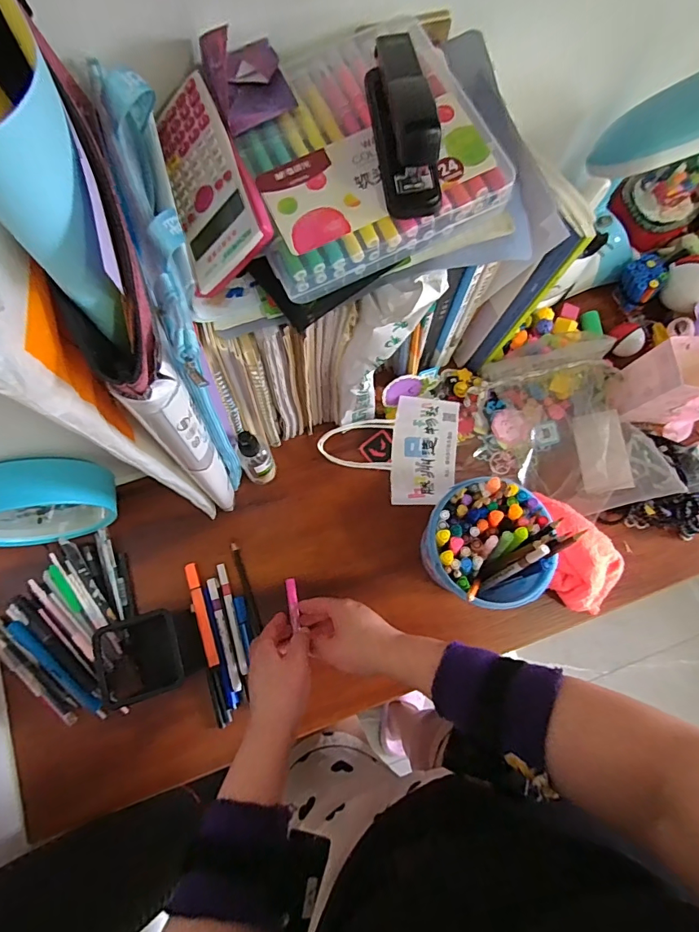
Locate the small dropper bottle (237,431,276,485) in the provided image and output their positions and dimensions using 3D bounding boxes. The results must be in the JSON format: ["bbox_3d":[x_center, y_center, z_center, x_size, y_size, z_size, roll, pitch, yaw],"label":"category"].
[{"bbox_3d":[-0.106,-0.006,0.535,0.028,0.133,0.030,0,76,-2],"label":"small dropper bottle"}]

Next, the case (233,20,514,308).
[{"bbox_3d":[0.005,-0.245,0.356,0.183,0.038,0.186,-23,77,-7],"label":"case"}]

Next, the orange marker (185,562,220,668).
[{"bbox_3d":[-0.178,0.179,0.556,0.014,0.015,0.122,-19,77,-6],"label":"orange marker"}]

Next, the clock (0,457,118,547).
[{"bbox_3d":[-0.342,0.039,0.524,0.133,0.135,0.073,-16,77,-6],"label":"clock"}]

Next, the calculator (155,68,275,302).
[{"bbox_3d":[-0.105,-0.216,0.345,0.079,0.011,0.152,-17,85,32],"label":"calculator"}]

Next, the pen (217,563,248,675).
[{"bbox_3d":[-0.143,0.184,0.560,0.011,0.011,0.131,-17,77,-6],"label":"pen"}]

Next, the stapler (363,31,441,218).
[{"bbox_3d":[0.037,-0.242,0.316,0.034,0.063,0.113,-10,76,-4],"label":"stapler"}]

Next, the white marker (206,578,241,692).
[{"bbox_3d":[-0.151,0.201,0.553,0.013,0.013,0.131,-18,77,-6],"label":"white marker"}]

